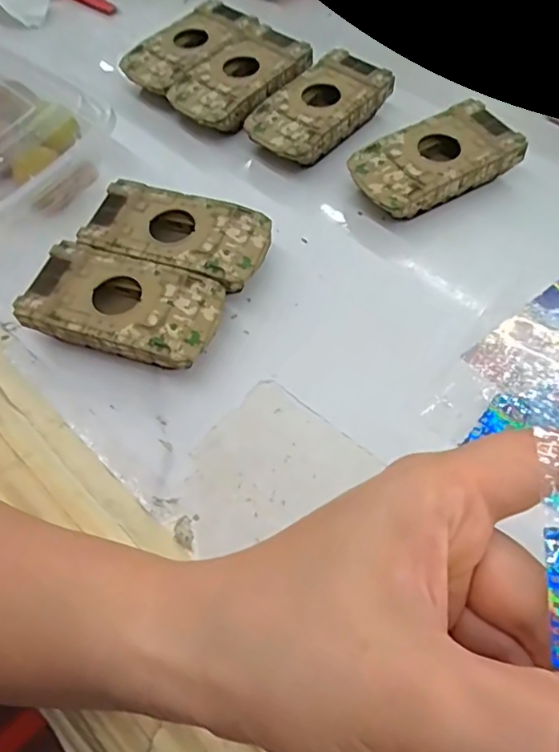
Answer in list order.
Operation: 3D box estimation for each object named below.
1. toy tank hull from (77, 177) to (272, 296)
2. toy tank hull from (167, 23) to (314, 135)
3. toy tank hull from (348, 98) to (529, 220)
[{"bbox_3d":[-0.054,-0.073,0.310,0.095,0.027,0.050,16,62,12],"label":"toy tank hull"},{"bbox_3d":[-0.025,-0.194,0.380,0.056,0.028,0.095,34,66,20],"label":"toy tank hull"},{"bbox_3d":[0.090,-0.124,0.333,0.096,0.027,0.051,-26,61,-12],"label":"toy tank hull"}]

